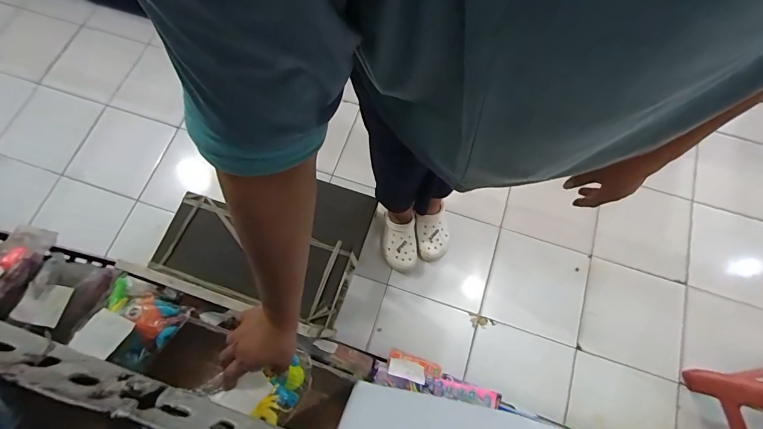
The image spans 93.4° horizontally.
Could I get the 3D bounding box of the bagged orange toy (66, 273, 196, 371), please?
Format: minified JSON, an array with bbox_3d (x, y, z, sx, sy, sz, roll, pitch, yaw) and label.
[{"bbox_3d":[-0.356,0.150,0.508,0.121,0.080,0.103,17,73,5],"label":"bagged orange toy"}]

